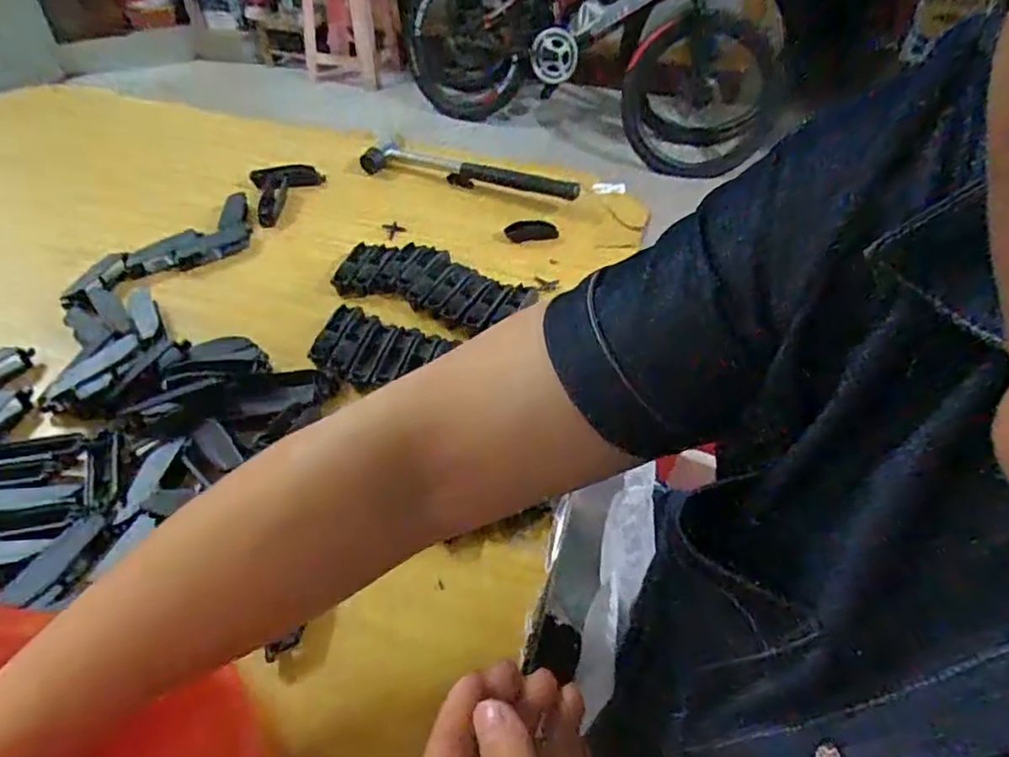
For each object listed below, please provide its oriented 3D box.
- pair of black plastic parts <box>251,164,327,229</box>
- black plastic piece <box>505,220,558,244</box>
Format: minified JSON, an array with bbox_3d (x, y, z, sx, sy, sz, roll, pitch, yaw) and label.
[{"bbox_3d":[-0.214,-0.188,0.638,0.072,0.018,0.098,-14,46,-16],"label":"pair of black plastic parts"},{"bbox_3d":[0.026,-0.144,0.613,0.049,0.006,0.026,-13,46,-15],"label":"black plastic piece"}]

